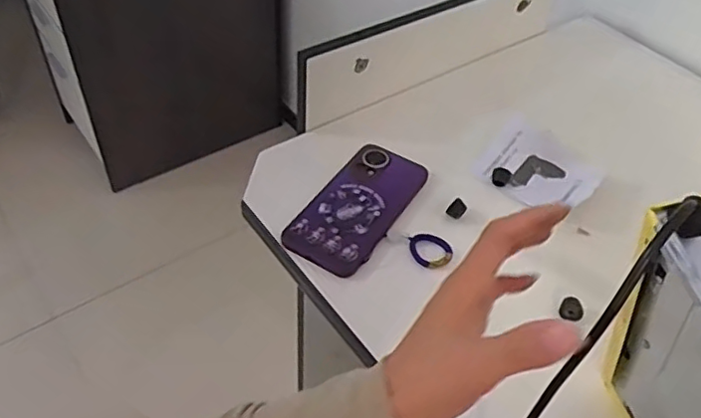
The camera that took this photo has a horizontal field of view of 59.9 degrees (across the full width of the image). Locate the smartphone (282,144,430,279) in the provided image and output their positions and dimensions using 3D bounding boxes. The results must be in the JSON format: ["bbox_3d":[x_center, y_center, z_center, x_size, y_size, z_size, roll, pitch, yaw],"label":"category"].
[{"bbox_3d":[0.009,-0.004,0.585,0.079,0.011,0.160,27,51,18],"label":"smartphone"}]

